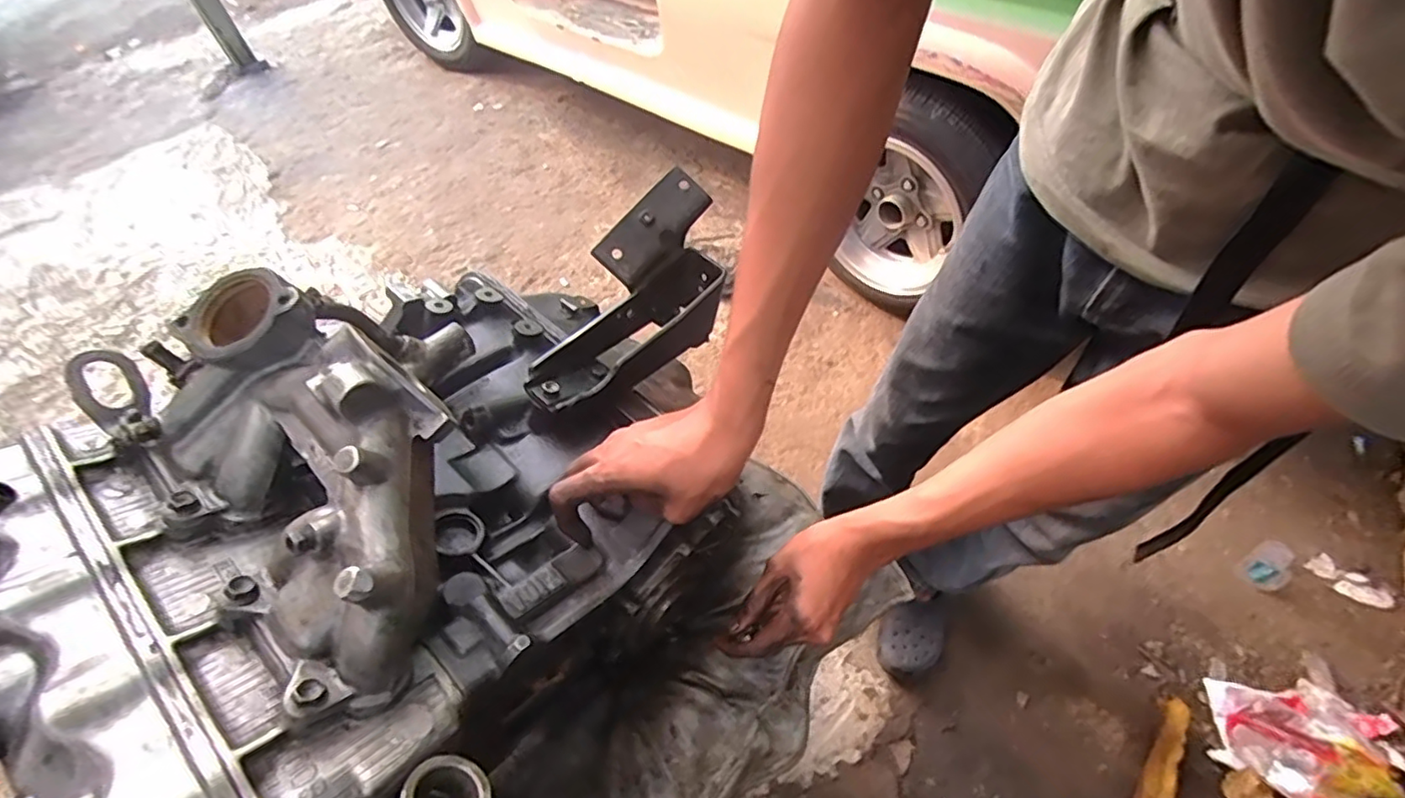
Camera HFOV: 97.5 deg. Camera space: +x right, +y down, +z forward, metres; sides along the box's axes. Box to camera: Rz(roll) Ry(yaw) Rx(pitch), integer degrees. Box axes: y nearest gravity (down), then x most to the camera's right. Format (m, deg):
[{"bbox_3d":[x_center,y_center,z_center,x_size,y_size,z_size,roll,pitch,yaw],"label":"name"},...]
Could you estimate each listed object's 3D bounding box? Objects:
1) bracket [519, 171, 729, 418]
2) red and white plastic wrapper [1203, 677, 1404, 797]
[{"bbox_3d":[-0.060,-0.079,0.522,0.087,0.093,0.224,35,64,22],"label":"bracket"},{"bbox_3d":[0.897,0.499,0.909,0.271,0.060,0.166,0,57,2],"label":"red and white plastic wrapper"}]

